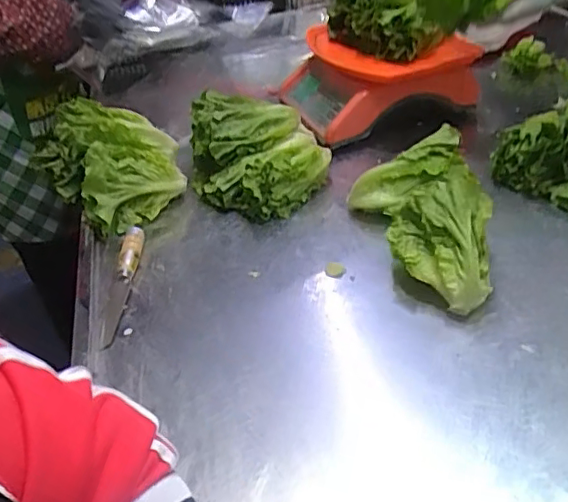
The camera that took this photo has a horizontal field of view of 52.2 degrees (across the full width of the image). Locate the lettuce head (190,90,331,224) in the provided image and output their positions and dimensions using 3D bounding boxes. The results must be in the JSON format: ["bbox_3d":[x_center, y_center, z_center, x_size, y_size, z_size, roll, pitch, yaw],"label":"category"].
[{"bbox_3d":[-0.041,-0.156,0.903,0.207,0.107,0.246,-8,35,-1],"label":"lettuce head"}]

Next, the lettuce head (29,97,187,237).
[{"bbox_3d":[-0.274,-0.142,0.919,0.184,0.121,0.243,-31,43,-28],"label":"lettuce head"}]

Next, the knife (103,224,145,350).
[{"bbox_3d":[-0.208,0.038,0.744,0.032,0.020,0.192,-3,49,7],"label":"knife"}]

